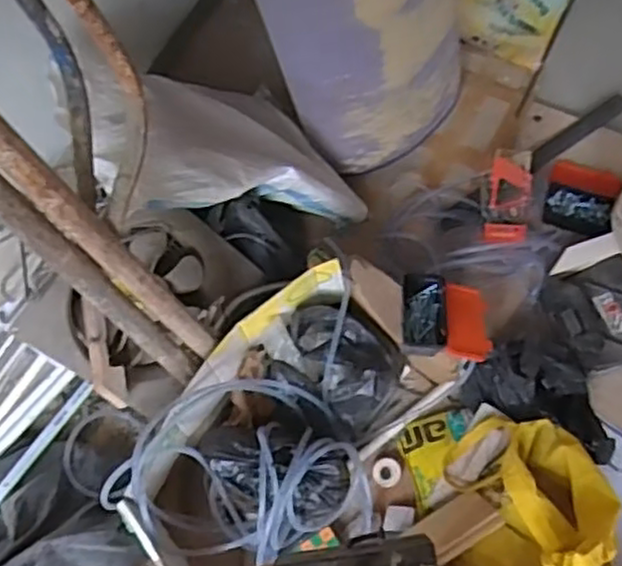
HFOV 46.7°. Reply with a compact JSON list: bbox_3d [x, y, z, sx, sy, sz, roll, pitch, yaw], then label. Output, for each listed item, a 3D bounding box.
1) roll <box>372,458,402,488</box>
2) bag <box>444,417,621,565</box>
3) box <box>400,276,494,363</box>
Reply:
[{"bbox_3d":[0.142,0.354,1.345,0.052,0.012,0.054,-1,68,2],"label":"roll"},{"bbox_3d":[0.371,0.379,1.204,0.257,0.224,0.323,-13,68,-3],"label":"bag"},{"bbox_3d":[0.241,0.056,1.287,0.157,0.047,0.156,1,68,3],"label":"box"}]

